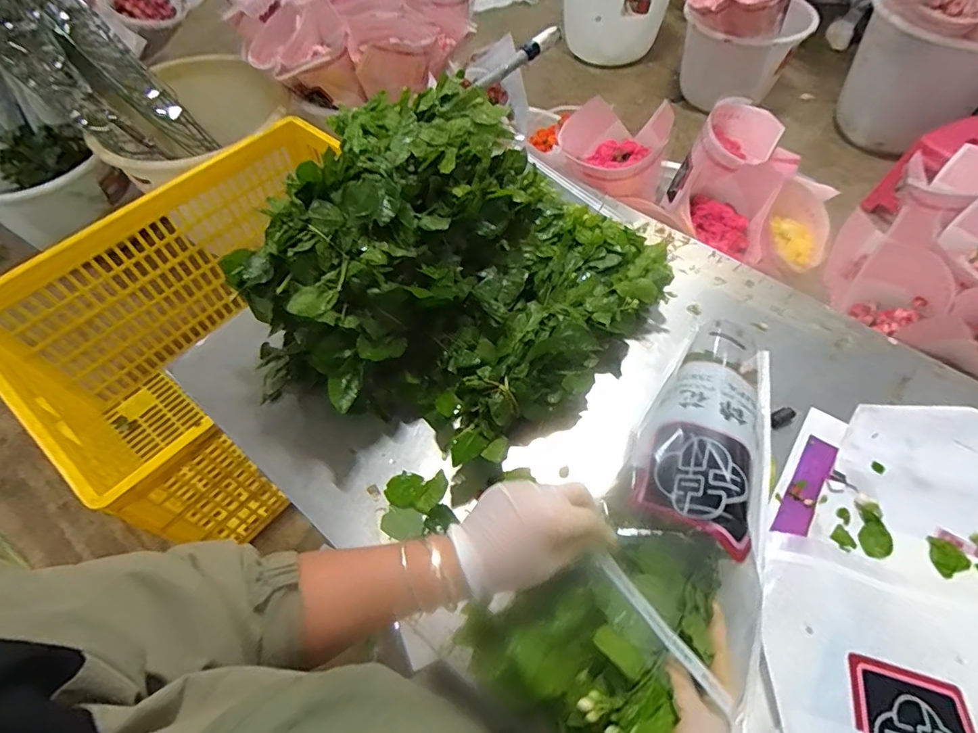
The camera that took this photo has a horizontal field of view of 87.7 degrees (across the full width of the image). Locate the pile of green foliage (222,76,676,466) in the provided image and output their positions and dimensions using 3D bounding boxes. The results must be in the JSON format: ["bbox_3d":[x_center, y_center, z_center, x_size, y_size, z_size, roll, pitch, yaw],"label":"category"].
[{"bbox_3d":[-0.046,-0.139,0.712,0.491,0.251,0.447,22,60,14],"label":"pile of green foliage"}]

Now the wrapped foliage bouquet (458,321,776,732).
[{"bbox_3d":[0.209,0.123,0.512,0.207,0.090,0.513,31,53,19],"label":"wrapped foliage bouquet"}]

